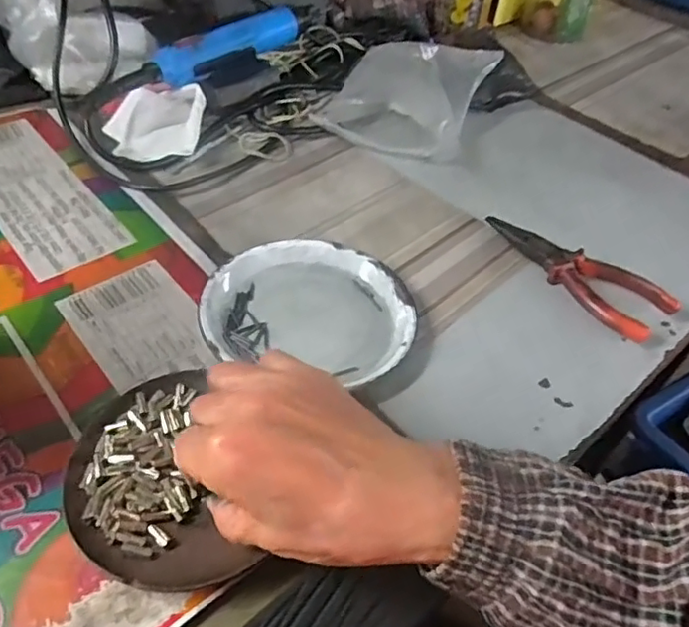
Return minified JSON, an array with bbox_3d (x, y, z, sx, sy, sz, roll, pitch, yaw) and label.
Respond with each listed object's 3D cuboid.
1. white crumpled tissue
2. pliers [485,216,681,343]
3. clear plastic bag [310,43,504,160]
[{"bbox_3d":[-0.162,-0.166,0.515,0.077,0.033,0.077,4,46,-3],"label":"white crumpled tissue"},{"bbox_3d":[0.167,-0.033,0.442,0.049,0.022,0.142,-29,57,-30],"label":"pliers"},{"bbox_3d":[0.063,-0.212,0.579,0.133,0.045,0.164,20,48,11],"label":"clear plastic bag"}]

